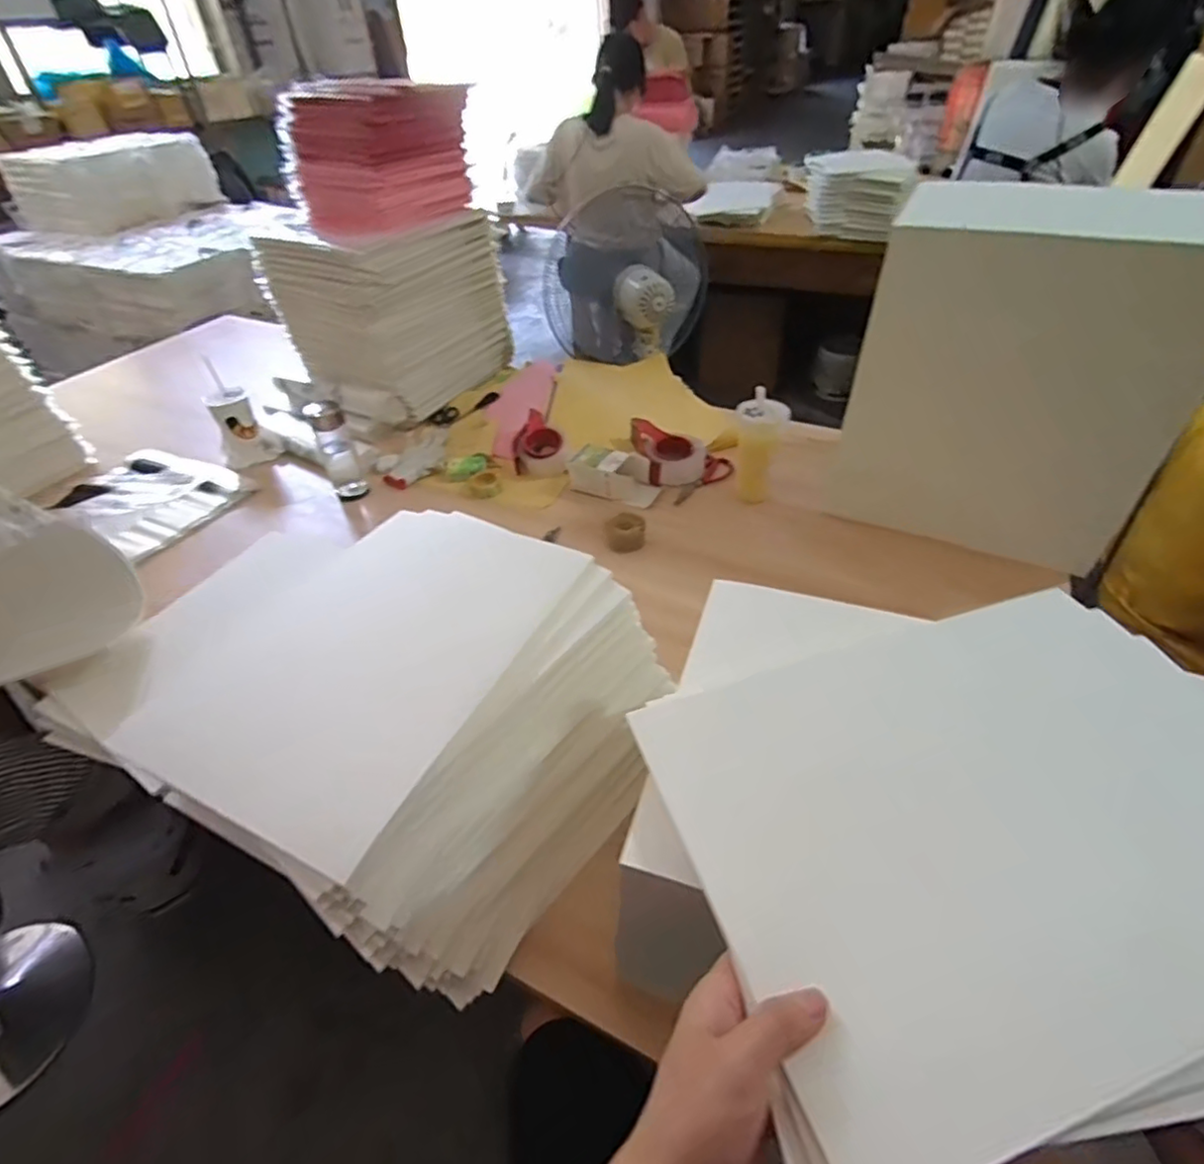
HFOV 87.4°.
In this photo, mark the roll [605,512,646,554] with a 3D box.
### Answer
[{"bbox_3d":[0.041,-0.088,1.126,0.073,0.046,0.061,-3,42,0],"label":"roll"}]

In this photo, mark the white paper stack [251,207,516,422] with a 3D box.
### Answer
[{"bbox_3d":[-0.454,-0.615,1.419,0.262,0.342,0.434,21,47,24],"label":"white paper stack"}]

